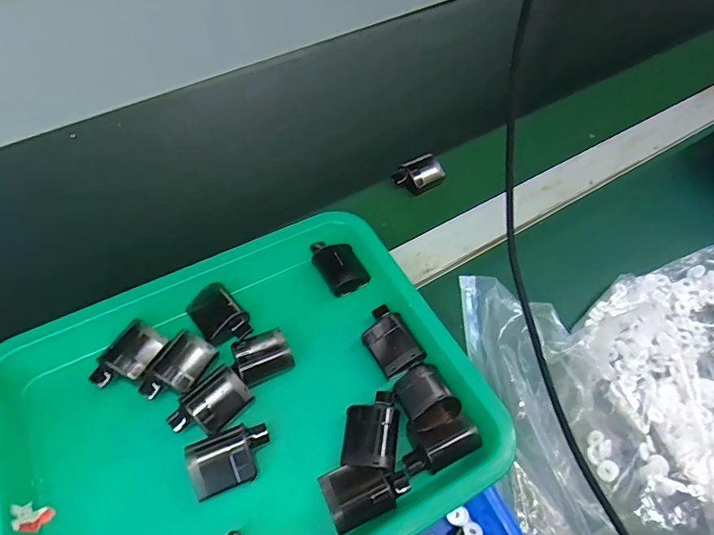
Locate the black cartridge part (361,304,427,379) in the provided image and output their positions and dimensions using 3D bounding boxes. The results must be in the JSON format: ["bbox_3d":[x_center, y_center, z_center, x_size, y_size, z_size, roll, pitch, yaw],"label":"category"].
[{"bbox_3d":[0.027,0.057,0.376,0.037,0.014,0.057,-27,58,-17],"label":"black cartridge part"}]

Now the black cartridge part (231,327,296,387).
[{"bbox_3d":[-0.075,0.071,0.368,0.046,0.029,0.039,-21,59,-15],"label":"black cartridge part"}]

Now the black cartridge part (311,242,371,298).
[{"bbox_3d":[-0.018,-0.004,0.418,0.036,0.020,0.060,-31,62,-21],"label":"black cartridge part"}]

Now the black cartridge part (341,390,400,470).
[{"bbox_3d":[0.011,0.117,0.337,0.038,0.023,0.055,7,56,2],"label":"black cartridge part"}]

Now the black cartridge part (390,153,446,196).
[{"bbox_3d":[0.071,-0.106,0.538,0.054,0.029,0.034,-26,60,-18],"label":"black cartridge part"}]

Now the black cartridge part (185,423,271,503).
[{"bbox_3d":[-0.086,0.135,0.325,0.054,0.033,0.035,-19,58,-14],"label":"black cartridge part"}]

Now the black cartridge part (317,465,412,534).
[{"bbox_3d":[0.006,0.149,0.312,0.054,0.019,0.037,-19,59,-14],"label":"black cartridge part"}]

